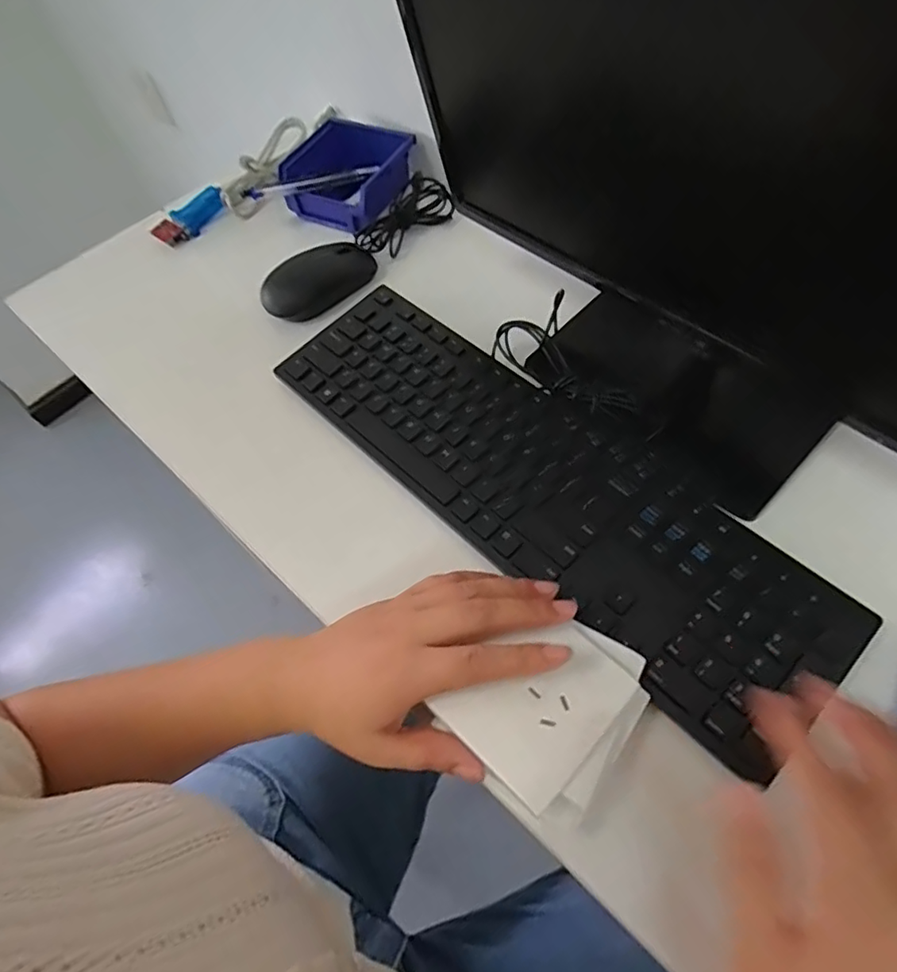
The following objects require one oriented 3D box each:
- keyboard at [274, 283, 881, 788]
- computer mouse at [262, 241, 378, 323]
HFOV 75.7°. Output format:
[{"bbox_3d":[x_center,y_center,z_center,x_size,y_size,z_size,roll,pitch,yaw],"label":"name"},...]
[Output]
[{"bbox_3d":[0.054,-0.011,0.405,0.124,0.016,0.421,-42,65,-16],"label":"keyboard"},{"bbox_3d":[-0.121,-0.188,0.534,0.103,0.028,0.056,-40,64,-15],"label":"computer mouse"}]

